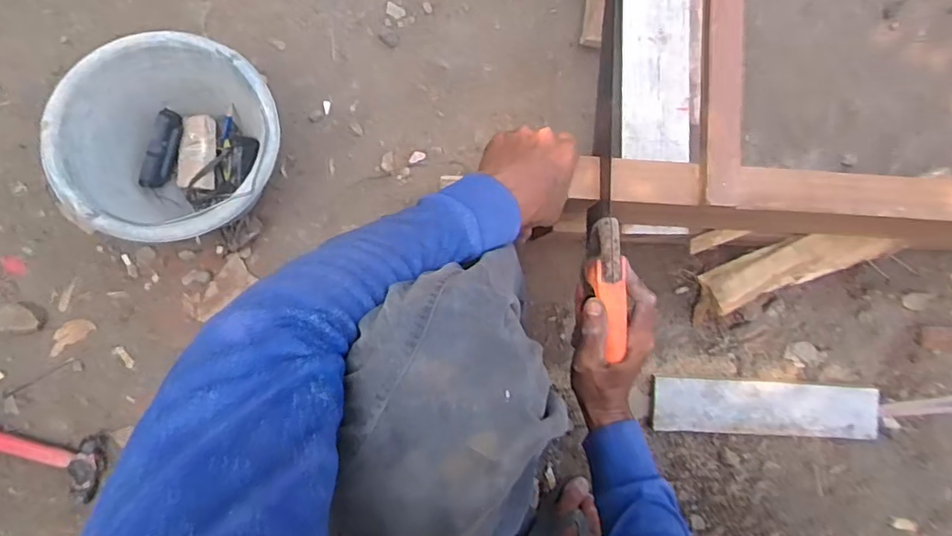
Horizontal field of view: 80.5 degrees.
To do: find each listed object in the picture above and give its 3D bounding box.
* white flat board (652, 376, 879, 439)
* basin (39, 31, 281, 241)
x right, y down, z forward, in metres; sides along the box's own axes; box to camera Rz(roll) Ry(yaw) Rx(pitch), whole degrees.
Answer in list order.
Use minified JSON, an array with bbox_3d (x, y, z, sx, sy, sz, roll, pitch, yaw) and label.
[{"bbox_3d":[0.436,0.211,0.845,0.336,0.019,0.079,3,84,0],"label":"white flat board"},{"bbox_3d":[-0.383,-0.160,0.744,0.255,0.199,0.247,0,87,-4],"label":"basin"}]

